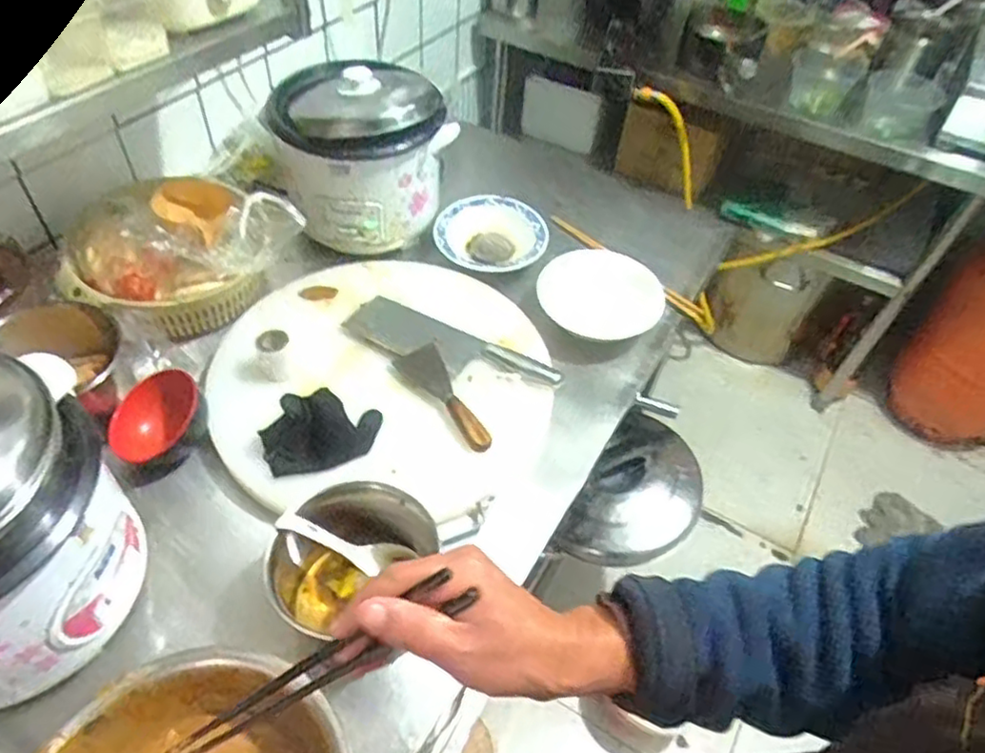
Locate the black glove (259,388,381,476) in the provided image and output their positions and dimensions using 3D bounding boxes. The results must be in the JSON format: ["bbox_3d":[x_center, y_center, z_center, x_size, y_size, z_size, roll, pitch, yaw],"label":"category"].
[{"bbox_3d":[-0.195,0.044,0.757,0.134,0.068,0.100,-11,51,-13],"label":"black glove"}]

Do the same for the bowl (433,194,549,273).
[{"bbox_3d":[-0.001,-0.213,1.018,0.168,0.036,0.153,2,50,-3],"label":"bowl"}]

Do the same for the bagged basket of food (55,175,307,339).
[{"bbox_3d":[-0.402,-0.161,0.863,0.274,0.121,0.173,-28,57,-25],"label":"bagged basket of food"}]

